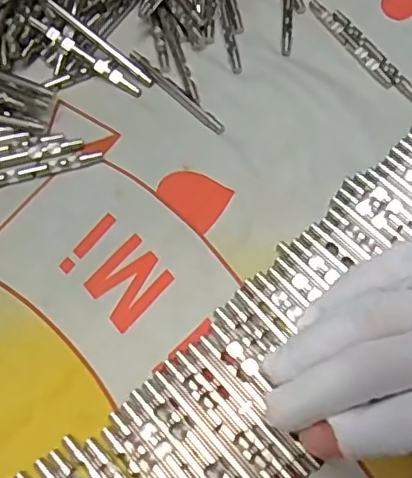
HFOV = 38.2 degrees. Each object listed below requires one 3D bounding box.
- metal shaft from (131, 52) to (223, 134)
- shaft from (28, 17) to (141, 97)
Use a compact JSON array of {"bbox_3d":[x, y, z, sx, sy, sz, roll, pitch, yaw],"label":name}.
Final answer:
[{"bbox_3d":[-0.016,-0.076,0.306,0.066,0.004,0.007,42,71,17],"label":"metal shaft"},{"bbox_3d":[-0.062,-0.096,0.309,0.067,0.004,0.007,34,70,0],"label":"shaft"}]

